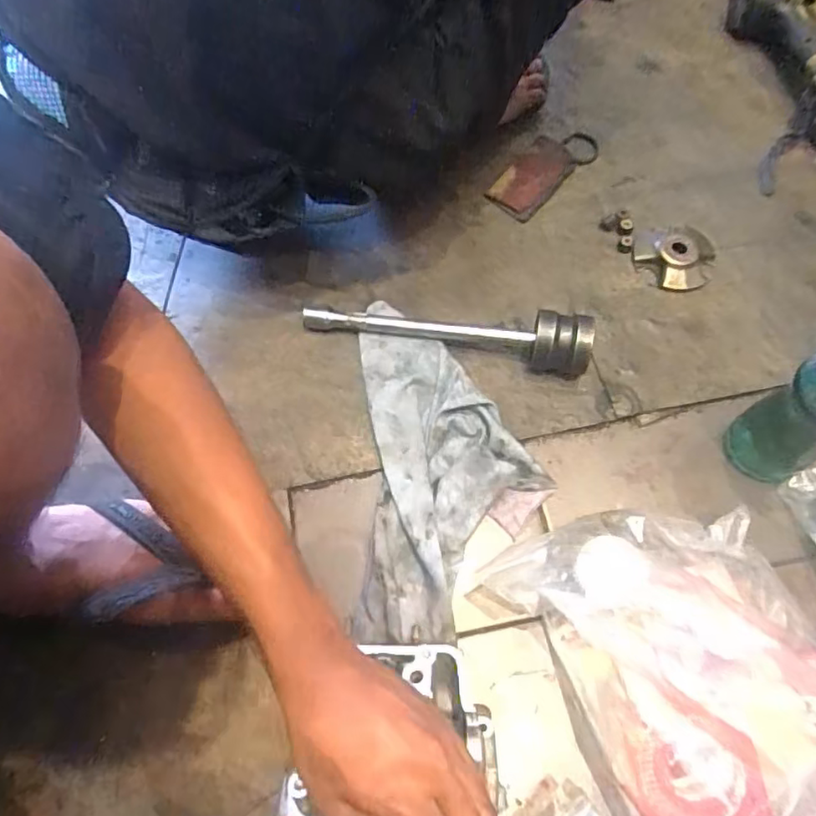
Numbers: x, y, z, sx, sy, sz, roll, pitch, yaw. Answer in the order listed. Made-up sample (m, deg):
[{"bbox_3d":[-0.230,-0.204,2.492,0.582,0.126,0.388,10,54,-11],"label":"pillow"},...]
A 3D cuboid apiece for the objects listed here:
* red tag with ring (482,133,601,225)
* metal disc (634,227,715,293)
[{"bbox_3d":[0.144,-0.256,0.638,0.060,0.009,0.142,42,74,17],"label":"red tag with ring"},{"bbox_3d":[0.258,-0.149,0.576,0.072,0.011,0.078,0,67,1],"label":"metal disc"}]

